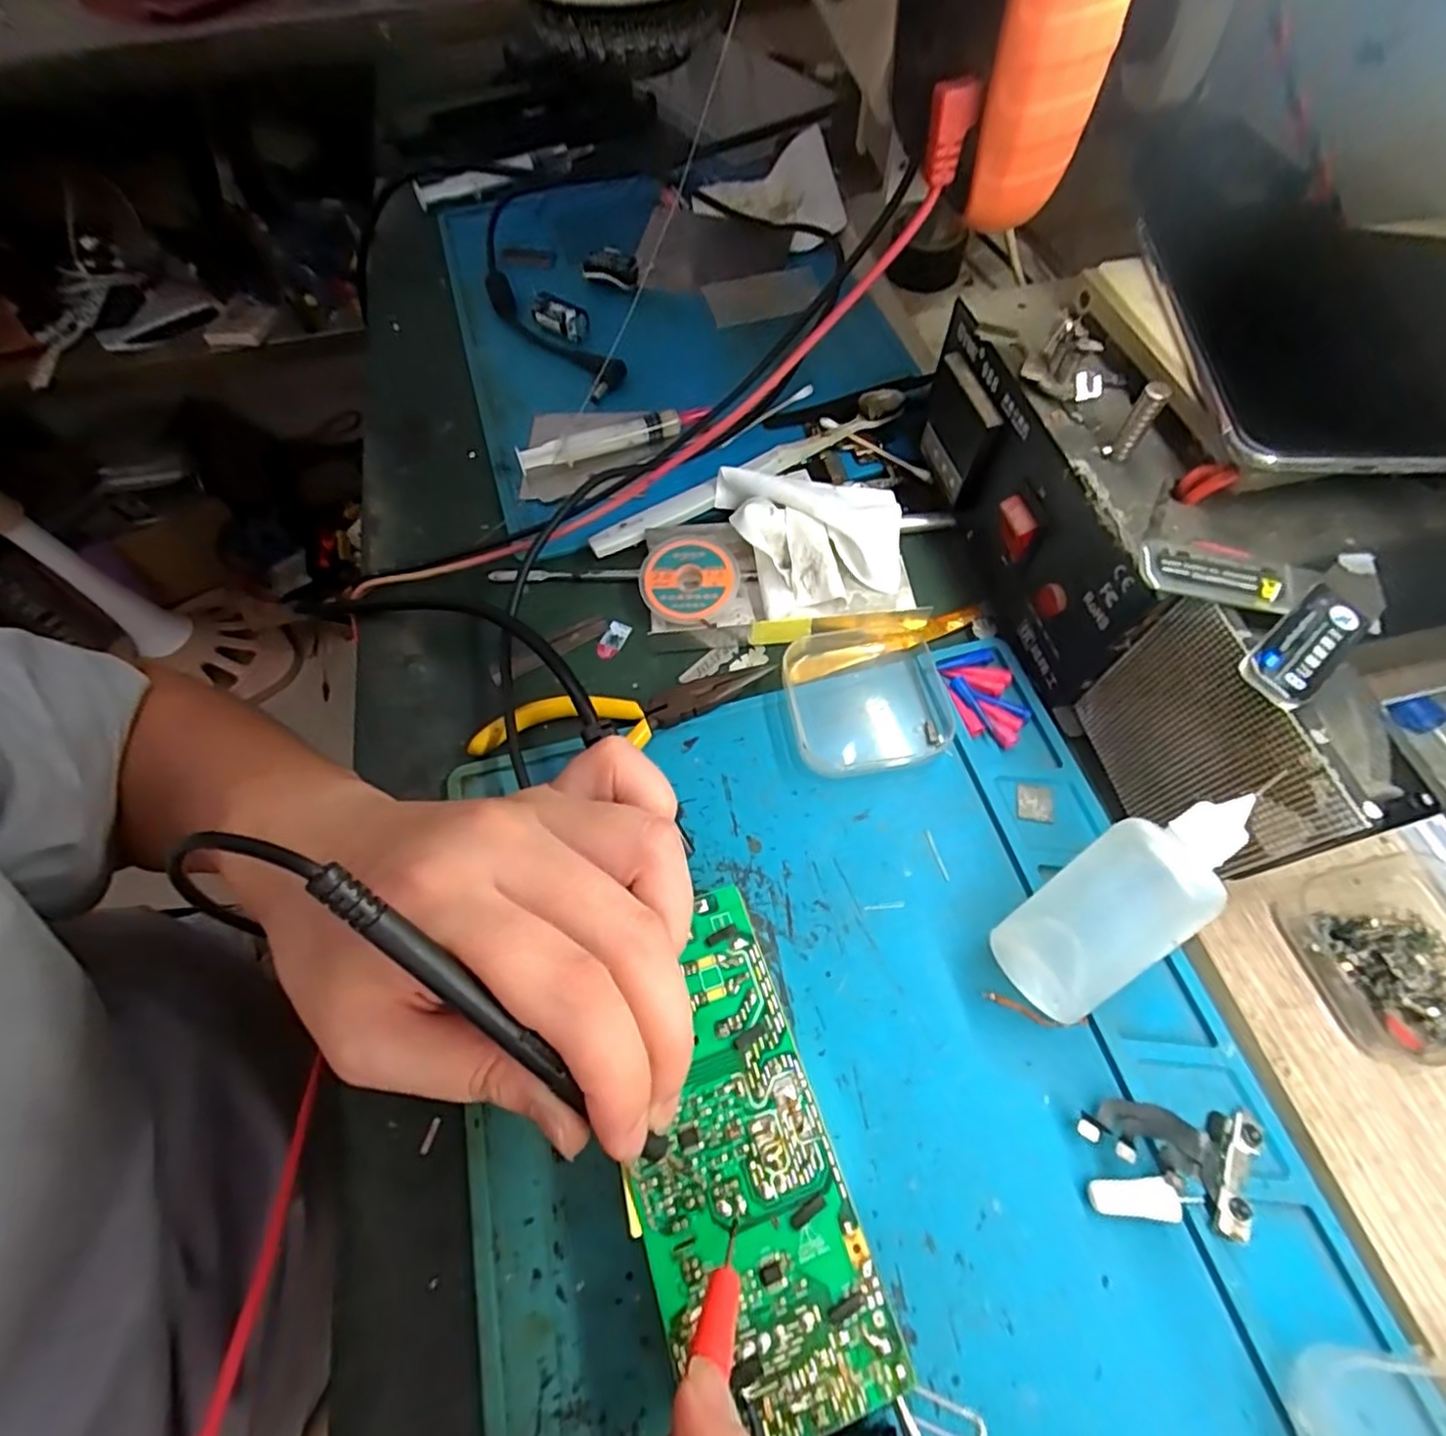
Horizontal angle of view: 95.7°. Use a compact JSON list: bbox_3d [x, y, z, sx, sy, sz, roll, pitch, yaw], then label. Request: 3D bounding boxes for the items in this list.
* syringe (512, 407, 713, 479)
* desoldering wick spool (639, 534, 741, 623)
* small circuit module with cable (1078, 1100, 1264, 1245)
[{"bbox_3d":[-0.058,-0.150,0.352,0.103,0.014,0.013,-19,62,-7],"label":"syringe"},{"bbox_3d":[-0.015,-0.063,0.306,0.045,0.017,0.041,-1,62,2],"label":"desoldering wick spool"},{"bbox_3d":[0.138,0.136,0.198,0.053,0.009,0.031,2,62,4],"label":"small circuit module with cable"}]

